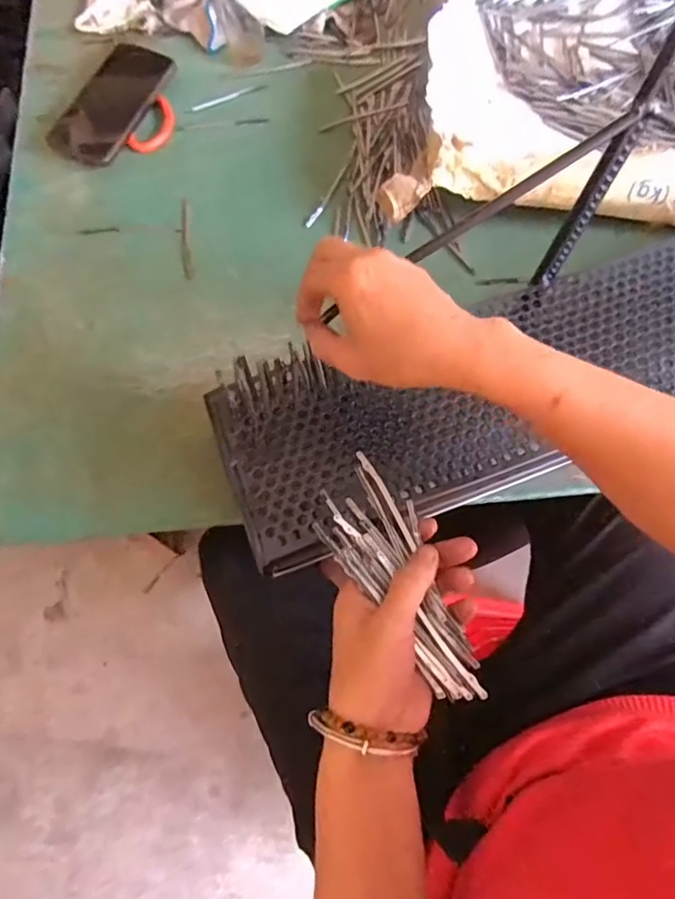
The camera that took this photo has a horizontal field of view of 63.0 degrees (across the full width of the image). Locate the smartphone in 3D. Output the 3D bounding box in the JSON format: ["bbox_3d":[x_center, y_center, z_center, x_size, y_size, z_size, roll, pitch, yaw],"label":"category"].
[{"bbox_3d":[-0.253,-0.389,0.617,0.083,0.016,0.164,25,72,8],"label":"smartphone"}]

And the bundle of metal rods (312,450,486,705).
[{"bbox_3d":[0.038,0.084,0.354,0.058,0.023,0.161,-25,72,-9],"label":"bundle of metal rods"}]

